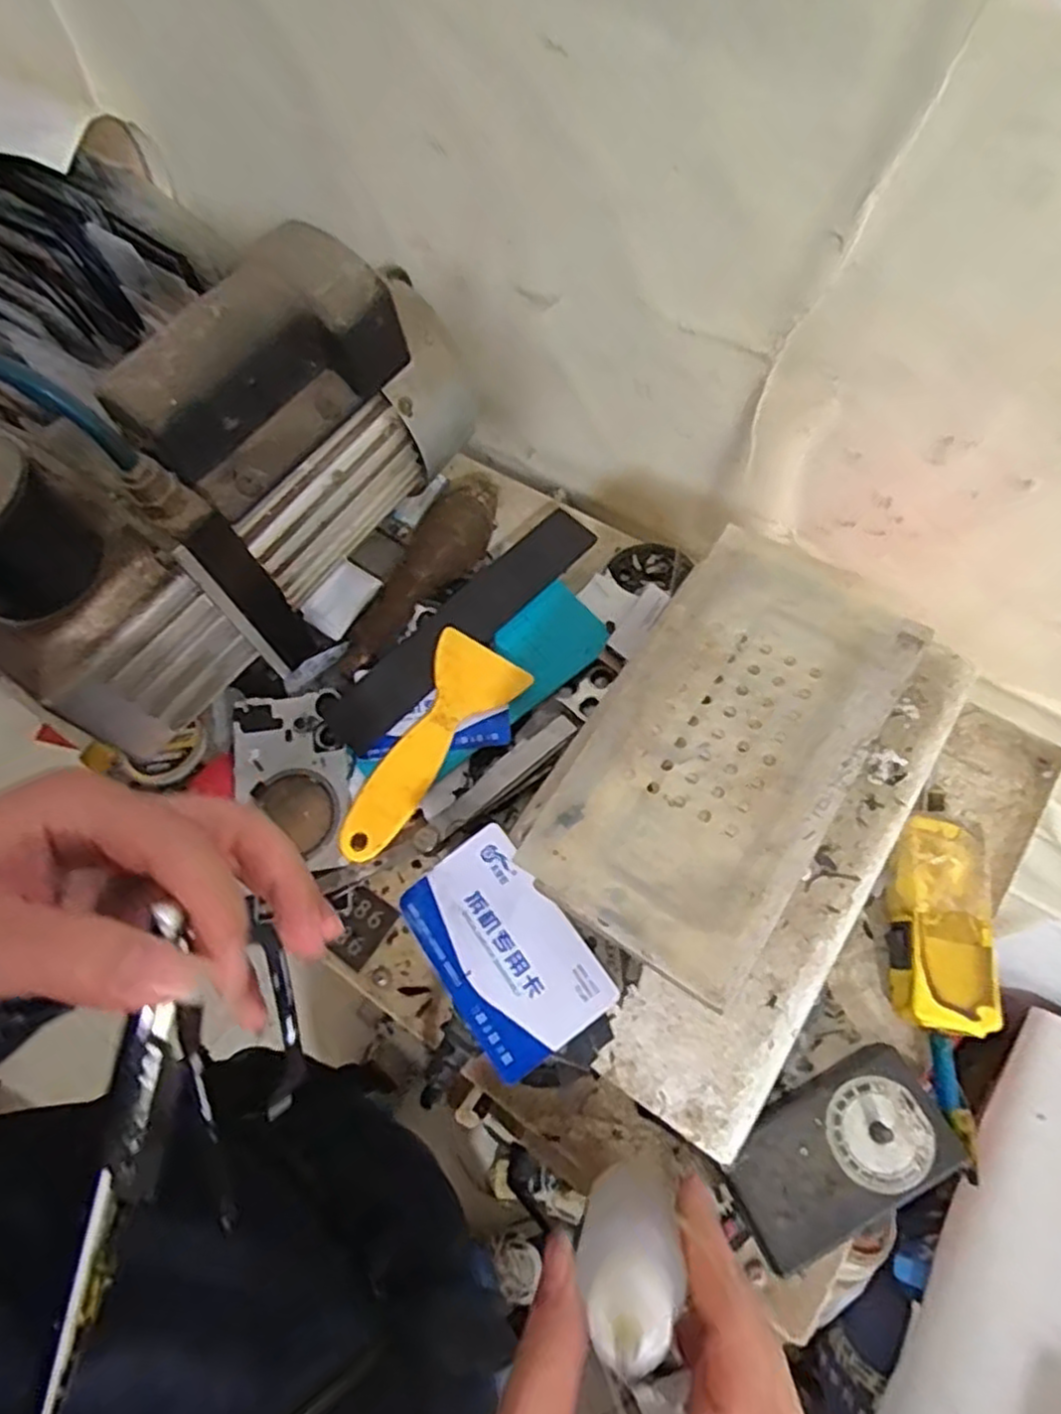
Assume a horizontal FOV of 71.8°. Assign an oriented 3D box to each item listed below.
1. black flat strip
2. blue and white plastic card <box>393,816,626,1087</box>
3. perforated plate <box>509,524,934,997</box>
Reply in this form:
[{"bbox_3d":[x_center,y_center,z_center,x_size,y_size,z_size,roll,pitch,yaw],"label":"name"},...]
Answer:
[{"bbox_3d":[-0.039,-0.049,0.425,0.037,0.012,0.187,41,74,18],"label":"black flat strip"},{"bbox_3d":[-0.011,0.095,0.289,0.053,0.004,0.084,-36,65,-10],"label":"blue and white plastic card"},{"bbox_3d":[0.072,0.011,0.269,0.087,0.006,0.166,32,71,16],"label":"perforated plate"}]

